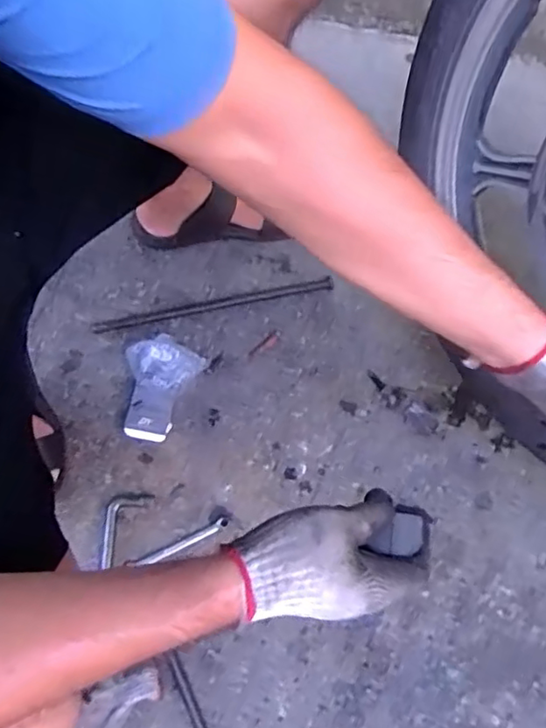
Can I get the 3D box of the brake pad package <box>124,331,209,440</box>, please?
[{"bbox_3d":[-0.158,0.031,0.755,0.092,0.075,0.132,28,75,10],"label":"brake pad package"}]

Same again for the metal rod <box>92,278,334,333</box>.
[{"bbox_3d":[-0.085,-0.082,0.814,0.340,0.010,0.017,-10,73,-2],"label":"metal rod"}]

